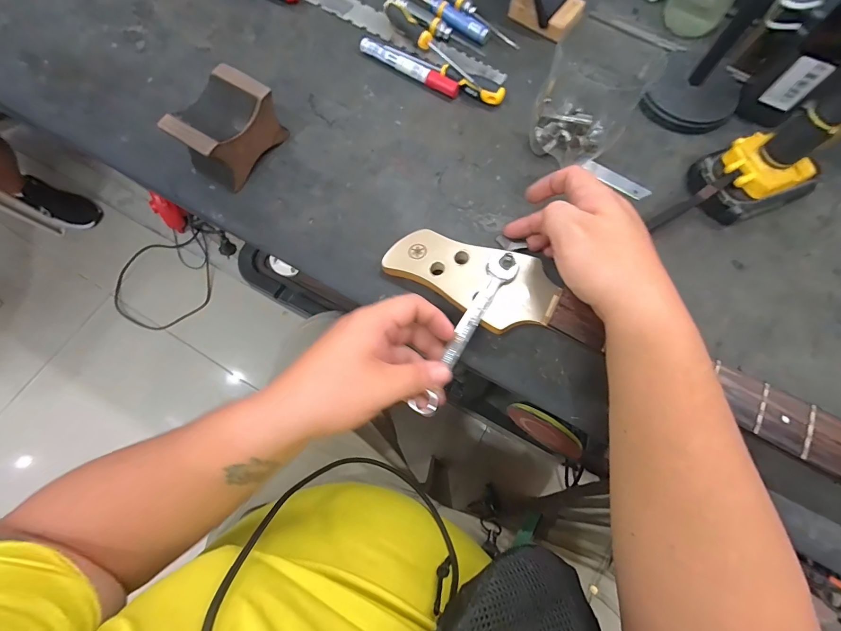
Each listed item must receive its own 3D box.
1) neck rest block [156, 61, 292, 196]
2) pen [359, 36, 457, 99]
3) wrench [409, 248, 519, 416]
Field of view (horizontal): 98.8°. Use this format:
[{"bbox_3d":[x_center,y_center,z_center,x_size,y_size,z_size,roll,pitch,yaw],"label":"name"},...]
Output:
[{"bbox_3d":[-0.195,-0.190,0.370,0.061,0.063,0.092,32,76,8],"label":"neck rest block"},{"bbox_3d":[-0.014,-0.293,0.427,0.131,0.016,0.016,31,76,8],"label":"pen"},{"bbox_3d":[0.041,0.013,0.310,0.025,0.004,0.158,29,74,7],"label":"wrench"}]

